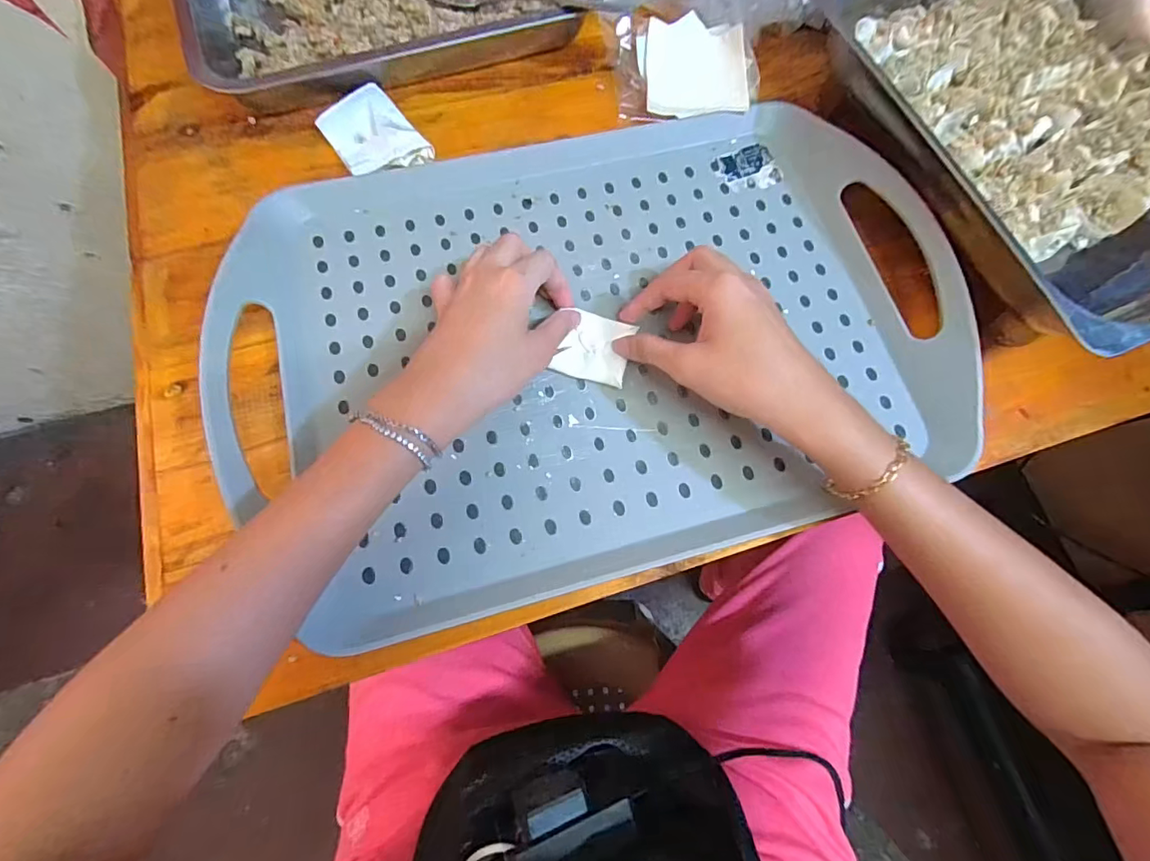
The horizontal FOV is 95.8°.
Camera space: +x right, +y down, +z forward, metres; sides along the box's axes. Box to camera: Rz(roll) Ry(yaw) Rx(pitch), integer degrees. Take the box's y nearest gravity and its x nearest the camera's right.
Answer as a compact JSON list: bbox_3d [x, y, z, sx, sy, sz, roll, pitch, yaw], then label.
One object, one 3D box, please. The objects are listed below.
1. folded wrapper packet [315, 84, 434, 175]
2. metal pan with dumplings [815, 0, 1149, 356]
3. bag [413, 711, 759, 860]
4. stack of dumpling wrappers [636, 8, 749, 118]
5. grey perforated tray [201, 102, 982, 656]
[{"bbox_3d":[-0.148,-0.216,0.380,0.056,0.012,0.075,-34,76,-11],"label":"folded wrapper packet"},{"bbox_3d":[0.340,-0.216,0.369,0.265,0.069,0.312,-21,74,-8],"label":"metal pan with dumplings"},{"bbox_3d":[0.010,0.267,0.327,0.227,0.102,0.120,0,72,-3],"label":"bag"},{"bbox_3d":[0.089,-0.282,0.402,0.081,0.022,0.088,0,72,-2],"label":"stack of dumpling wrappers"},{"bbox_3d":[0.015,-0.072,0.326,0.435,0.038,0.312,-15,73,-6],"label":"grey perforated tray"}]

